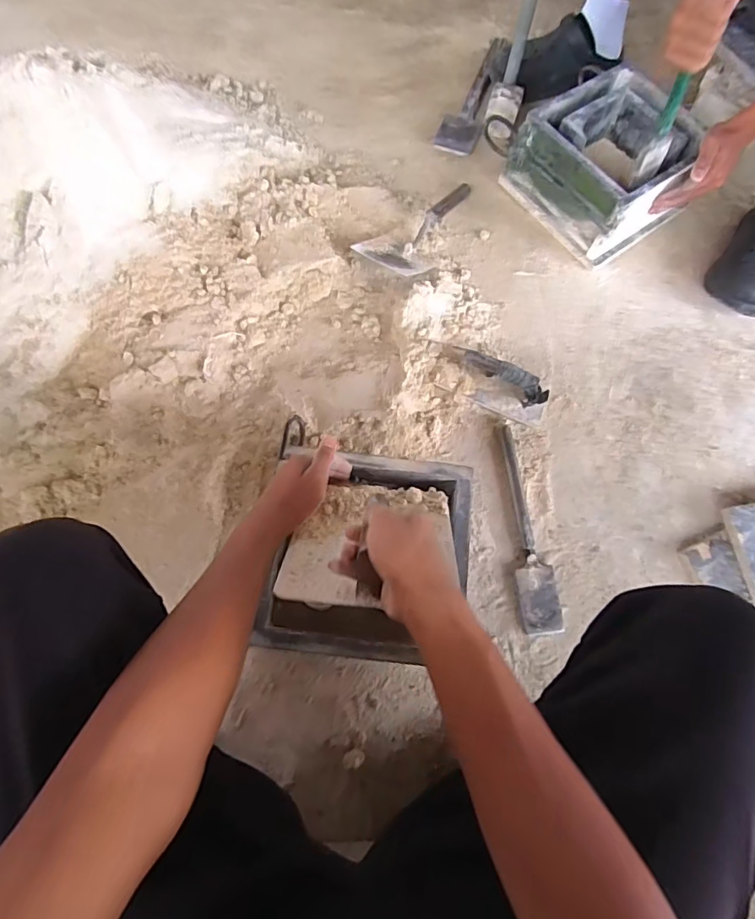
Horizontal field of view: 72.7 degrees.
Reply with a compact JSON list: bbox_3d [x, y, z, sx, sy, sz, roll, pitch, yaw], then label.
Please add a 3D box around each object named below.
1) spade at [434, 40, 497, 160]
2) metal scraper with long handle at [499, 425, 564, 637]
[{"bbox_3d":[0.197,-0.722,1.016,0.078,0.019,0.318,21,74,4],"label":"spade"},{"bbox_3d":[0.215,0.096,0.752,0.059,0.016,0.303,-6,74,-4],"label":"metal scraper with long handle"}]

